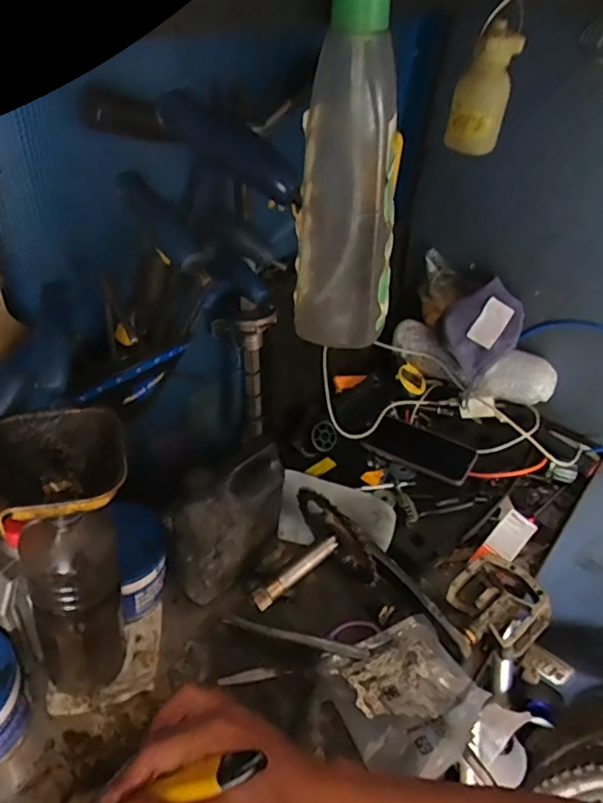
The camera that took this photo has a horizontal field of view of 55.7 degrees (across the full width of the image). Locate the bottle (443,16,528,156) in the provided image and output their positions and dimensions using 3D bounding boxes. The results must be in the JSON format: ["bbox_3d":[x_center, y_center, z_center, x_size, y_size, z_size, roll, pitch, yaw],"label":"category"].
[{"bbox_3d":[0.140,-0.239,0.438,0.037,0.084,0.029,-10,43,-18],"label":"bottle"}]

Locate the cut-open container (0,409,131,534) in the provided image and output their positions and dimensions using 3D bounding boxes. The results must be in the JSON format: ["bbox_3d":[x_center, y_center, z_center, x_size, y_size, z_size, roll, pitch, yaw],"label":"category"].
[{"bbox_3d":[-0.177,0.054,0.420,0.096,0.061,0.090,-10,43,-18],"label":"cut-open container"}]

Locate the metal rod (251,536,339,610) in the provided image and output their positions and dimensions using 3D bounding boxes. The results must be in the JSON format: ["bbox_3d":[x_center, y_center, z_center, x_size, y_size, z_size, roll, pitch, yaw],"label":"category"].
[{"bbox_3d":[-0.004,0.192,0.647,0.116,0.022,0.019,-34,53,-20],"label":"metal rod"}]

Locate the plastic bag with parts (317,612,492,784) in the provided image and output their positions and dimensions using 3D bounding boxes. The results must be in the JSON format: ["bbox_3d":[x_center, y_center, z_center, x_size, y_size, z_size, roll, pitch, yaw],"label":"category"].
[{"bbox_3d":[0.107,0.308,0.591,0.141,0.036,0.147,-16,46,-24],"label":"plastic bag with parts"}]

